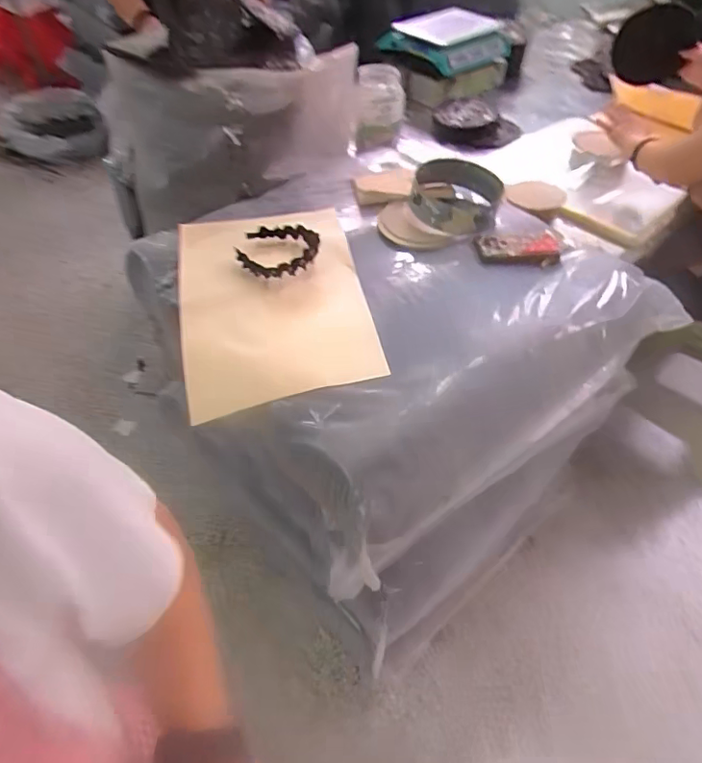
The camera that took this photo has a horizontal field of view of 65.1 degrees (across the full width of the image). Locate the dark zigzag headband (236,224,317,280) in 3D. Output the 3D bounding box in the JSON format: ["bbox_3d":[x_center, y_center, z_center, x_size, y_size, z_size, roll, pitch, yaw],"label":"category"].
[{"bbox_3d":[-0.133,-0.242,1.012,0.148,0.036,0.135,-5,49,-4],"label":"dark zigzag headband"}]

